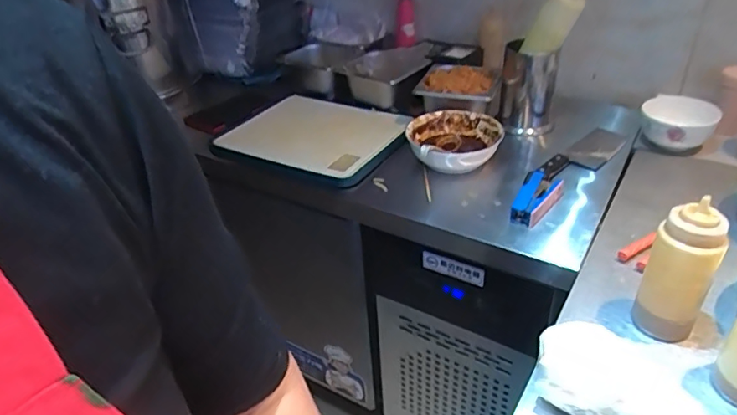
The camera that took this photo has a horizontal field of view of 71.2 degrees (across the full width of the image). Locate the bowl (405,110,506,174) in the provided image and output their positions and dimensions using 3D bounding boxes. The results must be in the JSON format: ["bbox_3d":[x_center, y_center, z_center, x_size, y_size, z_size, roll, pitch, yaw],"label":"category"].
[{"bbox_3d":[0.159,-0.117,0.957,0.166,0.073,0.153,-4,35,4],"label":"bowl"}]

